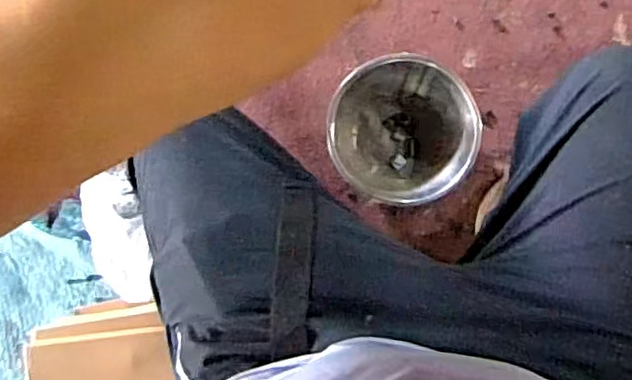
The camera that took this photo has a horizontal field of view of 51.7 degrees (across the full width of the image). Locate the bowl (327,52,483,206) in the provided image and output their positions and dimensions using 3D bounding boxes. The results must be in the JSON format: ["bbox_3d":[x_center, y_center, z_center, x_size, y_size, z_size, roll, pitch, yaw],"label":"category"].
[{"bbox_3d":[0.144,-0.097,1.092,0.239,0.088,0.231,0,87,3],"label":"bowl"}]

